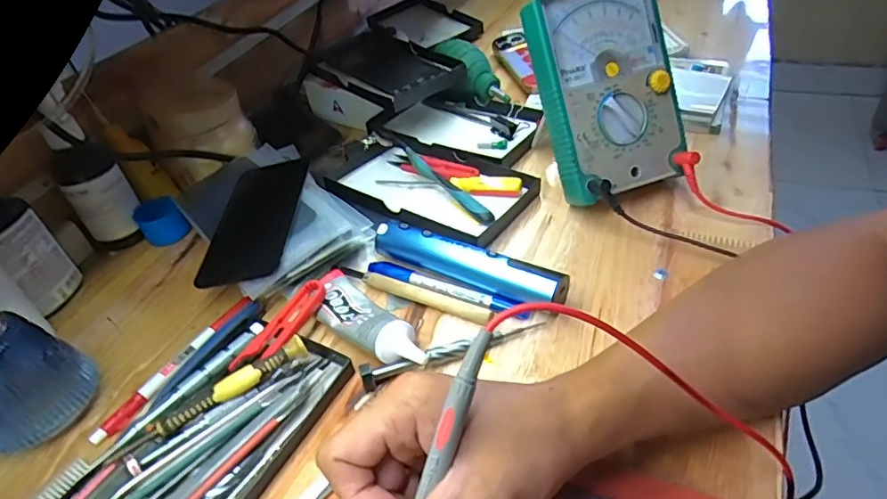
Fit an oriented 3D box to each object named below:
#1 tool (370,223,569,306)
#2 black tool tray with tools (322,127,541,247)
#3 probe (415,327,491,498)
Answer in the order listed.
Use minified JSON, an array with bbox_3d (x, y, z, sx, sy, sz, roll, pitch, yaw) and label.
[{"bbox_3d":[0.016,0.010,0.404,0.153,0.027,0.027,16,46,25],"label":"tool"},{"bbox_3d":[-0.016,-0.061,0.493,0.183,0.017,0.113,23,49,27],"label":"black tool tray with tools"},{"bbox_3d":[-0.005,0.103,0.230,0.007,0.150,0.007,21,9,25],"label":"probe"}]

